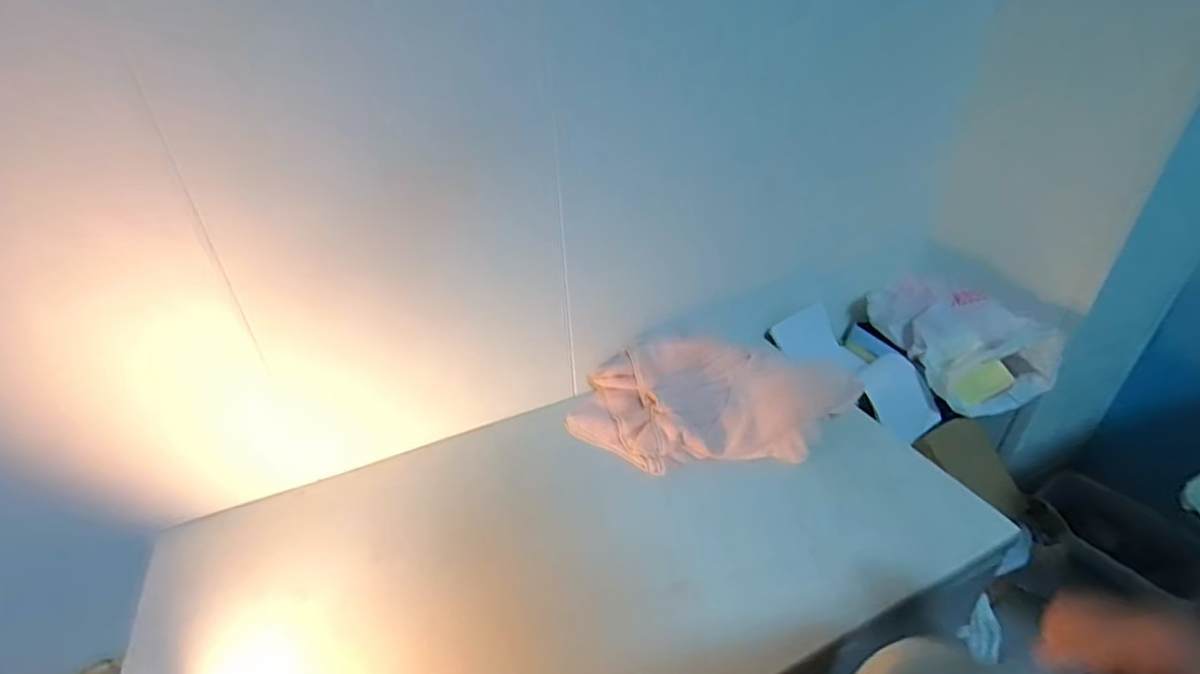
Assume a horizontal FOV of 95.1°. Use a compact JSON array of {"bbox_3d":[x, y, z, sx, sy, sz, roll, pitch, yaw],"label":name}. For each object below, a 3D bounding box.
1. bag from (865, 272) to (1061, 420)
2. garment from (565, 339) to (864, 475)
[{"bbox_3d":[0.625,0.003,0.965,0.156,0.165,0.244,-13,35,-16],"label":"bag"},{"bbox_3d":[0.181,0.098,0.812,0.432,0.111,0.172,-1,33,1],"label":"garment"}]

